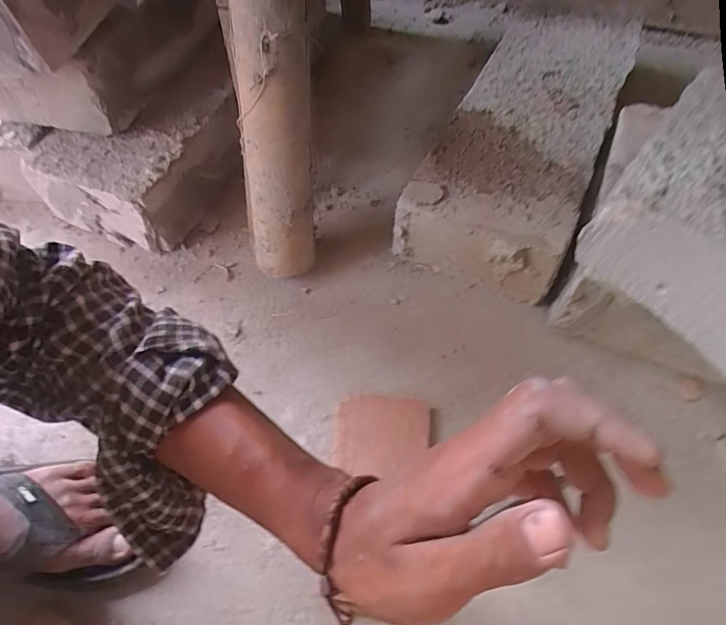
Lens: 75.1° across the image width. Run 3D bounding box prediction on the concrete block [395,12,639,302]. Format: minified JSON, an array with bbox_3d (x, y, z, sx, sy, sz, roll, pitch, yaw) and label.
[{"bbox_3d":[0.256,-0.277,0.726,0.203,0.107,0.572,22,60,15],"label":"concrete block"}]

